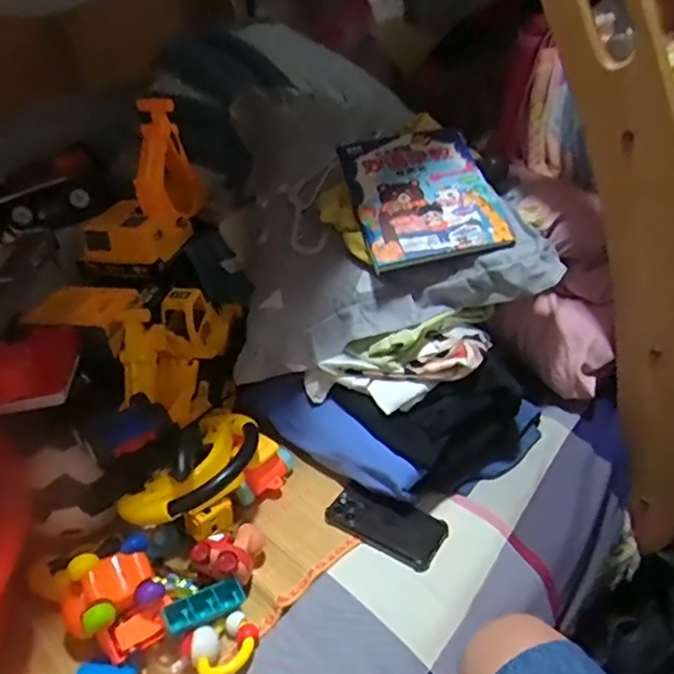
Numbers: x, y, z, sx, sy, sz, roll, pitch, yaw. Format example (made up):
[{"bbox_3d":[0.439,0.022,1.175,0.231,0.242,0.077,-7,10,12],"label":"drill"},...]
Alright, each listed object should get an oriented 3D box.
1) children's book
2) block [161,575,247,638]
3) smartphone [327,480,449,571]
[{"bbox_3d":[0.123,-0.207,0.857,0.195,0.023,0.284,-9,48,-6],"label":"children's book"},{"bbox_3d":[-0.146,0.296,0.660,0.087,0.025,0.033,-14,64,-35],"label":"block"},{"bbox_3d":[0.061,0.226,0.751,0.142,0.013,0.071,18,40,30],"label":"smartphone"}]

